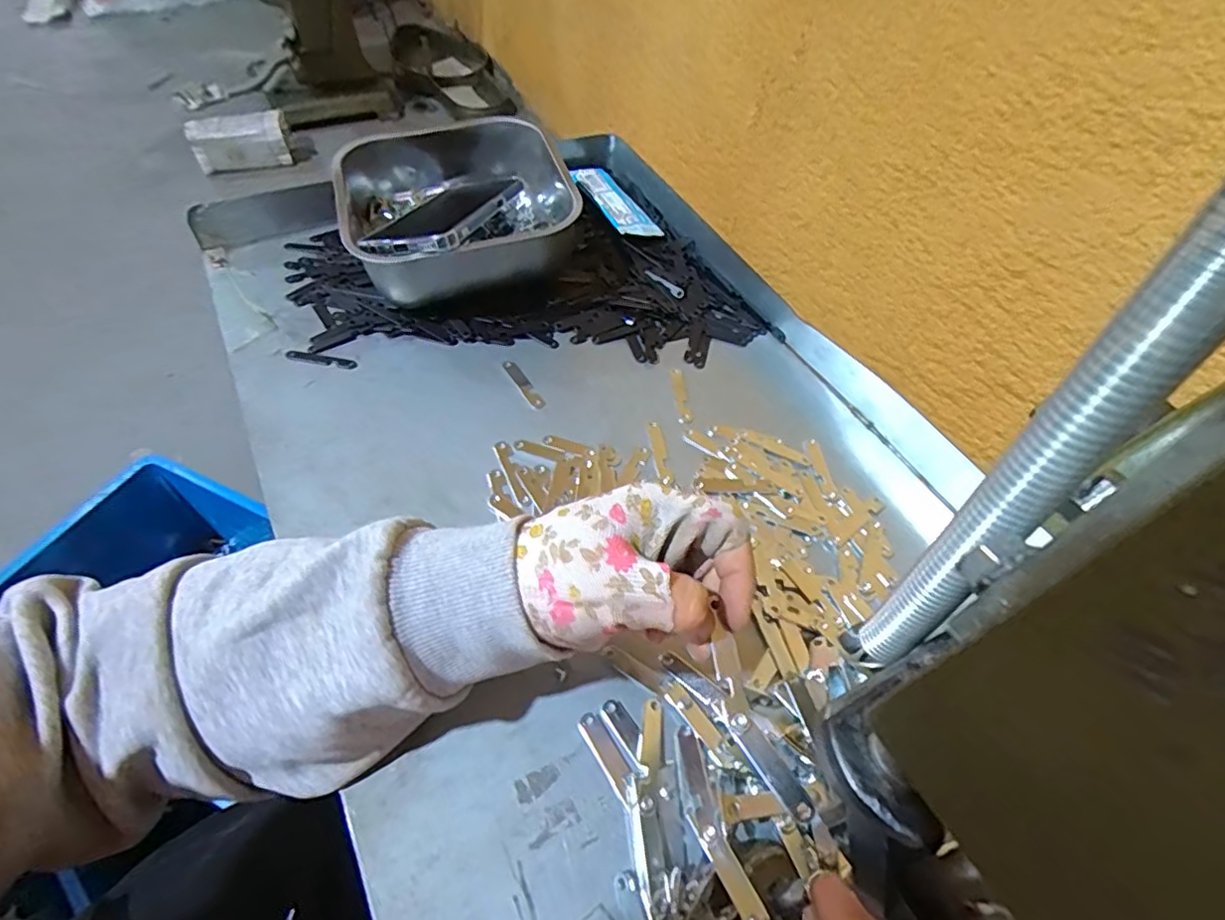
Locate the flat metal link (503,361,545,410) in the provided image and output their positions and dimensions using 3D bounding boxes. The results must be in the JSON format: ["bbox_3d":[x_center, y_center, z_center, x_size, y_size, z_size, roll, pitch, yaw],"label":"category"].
[{"bbox_3d":[-0.066,-0.058,0.447,0.010,0.007,0.055,-25,58,-22],"label":"flat metal link"}]

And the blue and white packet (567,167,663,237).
[{"bbox_3d":[0.000,-0.245,0.571,0.045,0.005,0.121,-18,58,-27],"label":"blue and white packet"}]

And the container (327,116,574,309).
[{"bbox_3d":[-0.125,-0.207,0.506,0.180,0.075,0.184,-15,55,-16],"label":"container"}]

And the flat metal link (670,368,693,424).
[{"bbox_3d":[0.051,-0.050,0.456,0.010,0.004,0.056,-1,53,-6],"label":"flat metal link"}]

